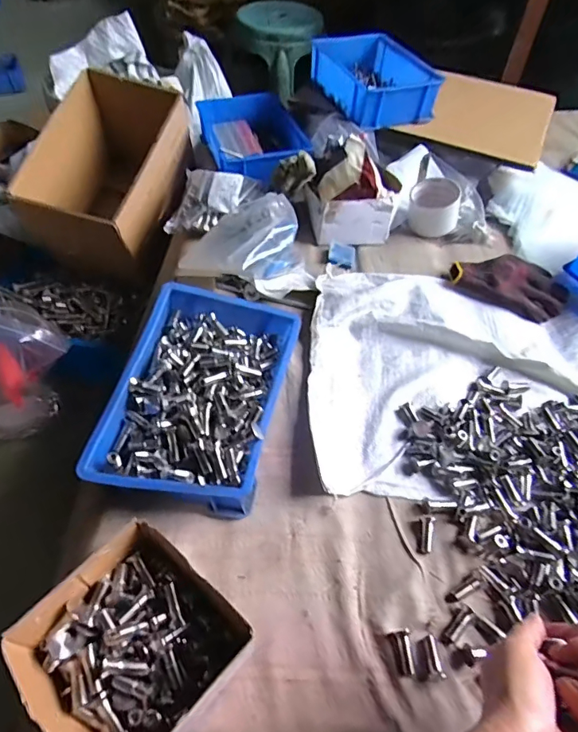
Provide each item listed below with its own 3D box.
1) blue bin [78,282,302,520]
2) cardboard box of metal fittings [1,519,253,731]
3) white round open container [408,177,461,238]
[{"bbox_3d":[-0.097,0.035,0.537,0.172,0.091,0.254,12,53,6],"label":"blue bin"},{"bbox_3d":[-0.125,0.236,0.389,0.148,0.082,0.142,37,59,24],"label":"cardboard box of metal fittings"},{"bbox_3d":[0.247,-0.274,0.791,0.085,0.059,0.070,12,53,5],"label":"white round open container"}]

